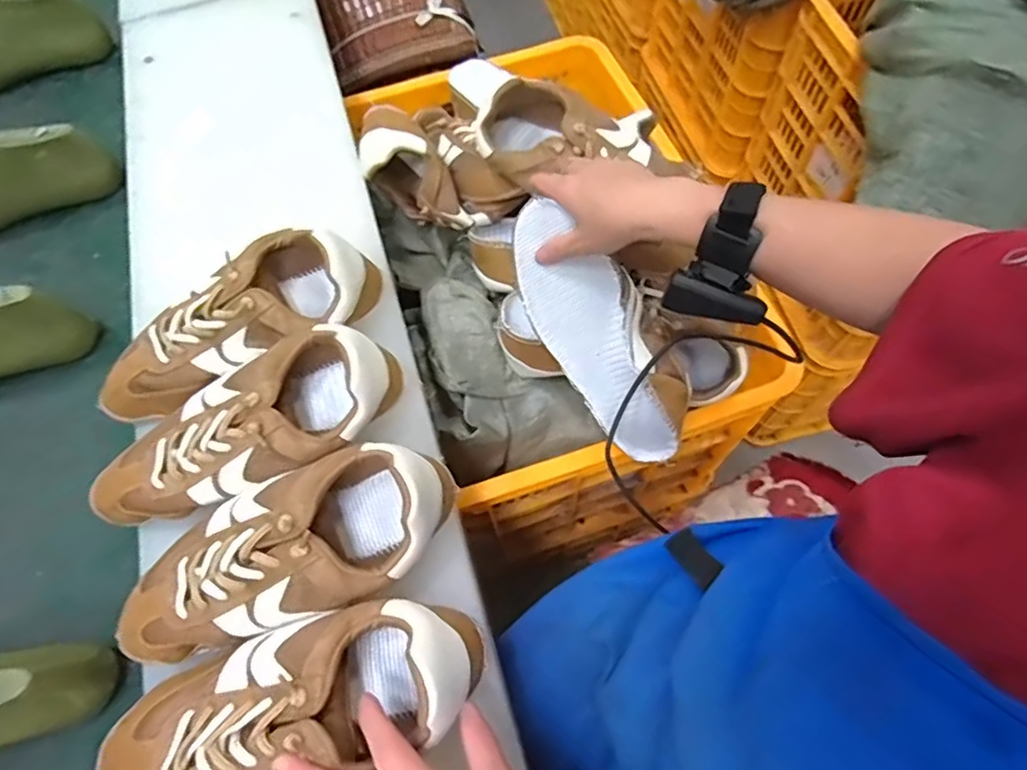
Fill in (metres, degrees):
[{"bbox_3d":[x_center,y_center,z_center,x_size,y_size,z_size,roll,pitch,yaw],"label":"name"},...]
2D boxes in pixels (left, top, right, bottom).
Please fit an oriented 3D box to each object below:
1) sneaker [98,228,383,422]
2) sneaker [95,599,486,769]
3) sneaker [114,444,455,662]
[{"bbox_3d":[-0.236,-0.055,0.504,0.246,0.078,0.097,-23,66,-9],"label":"sneaker"},{"bbox_3d":[-0.142,0.205,0.378,0.243,0.072,0.093,-18,66,1],"label":"sneaker"},{"bbox_3d":[-0.161,0.113,0.411,0.240,0.069,0.099,-18,66,-6],"label":"sneaker"}]

